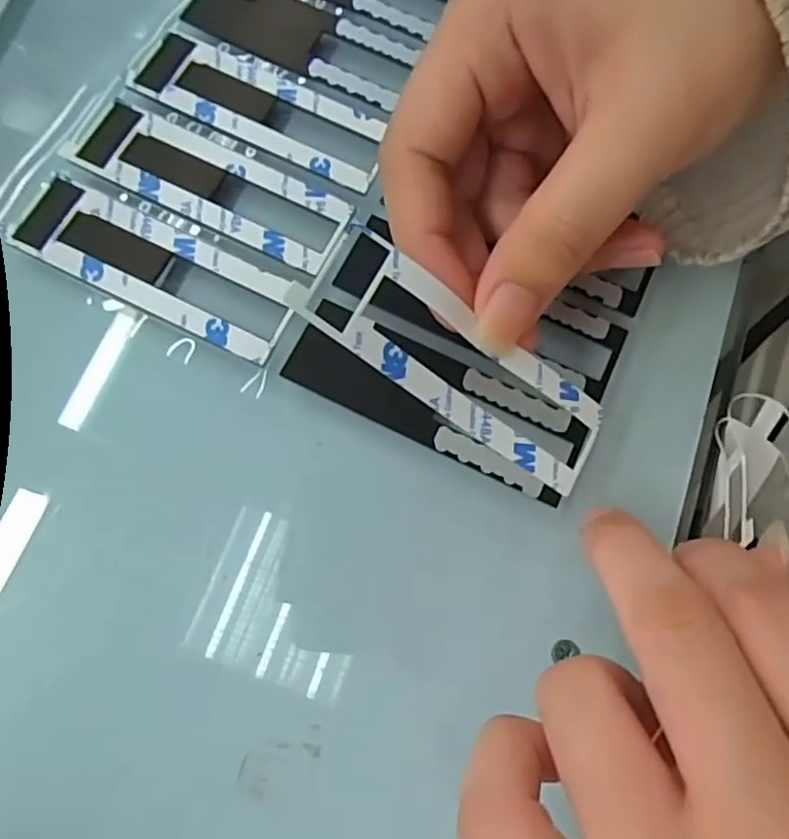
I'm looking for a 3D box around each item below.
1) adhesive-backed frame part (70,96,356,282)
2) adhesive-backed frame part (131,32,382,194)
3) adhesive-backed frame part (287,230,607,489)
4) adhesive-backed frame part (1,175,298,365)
[{"bbox_3d":[-0.057,-0.074,0.199,0.088,0.004,0.027,26,68,7],"label":"adhesive-backed frame part"},{"bbox_3d":[-0.042,-0.104,0.208,0.084,0.004,0.028,26,68,7],"label":"adhesive-backed frame part"},{"bbox_3d":[0.017,-0.013,0.160,0.088,0.005,0.028,33,72,-20],"label":"adhesive-backed frame part"},{"bbox_3d":[-0.072,-0.046,0.191,0.086,0.004,0.027,25,68,6],"label":"adhesive-backed frame part"}]

